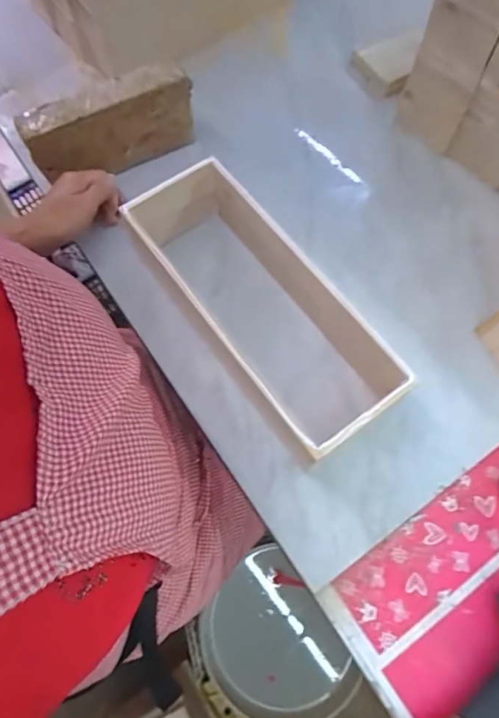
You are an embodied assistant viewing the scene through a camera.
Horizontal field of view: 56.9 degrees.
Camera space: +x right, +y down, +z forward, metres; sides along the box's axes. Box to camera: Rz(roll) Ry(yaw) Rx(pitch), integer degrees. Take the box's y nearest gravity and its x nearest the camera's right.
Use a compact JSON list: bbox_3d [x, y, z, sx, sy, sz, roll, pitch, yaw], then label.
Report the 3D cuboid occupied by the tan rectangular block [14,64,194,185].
[{"bbox_3d":[-0.171,-0.294,0.582,0.209,0.092,0.044,-28,71,-10],"label":"tan rectangular block"}]

